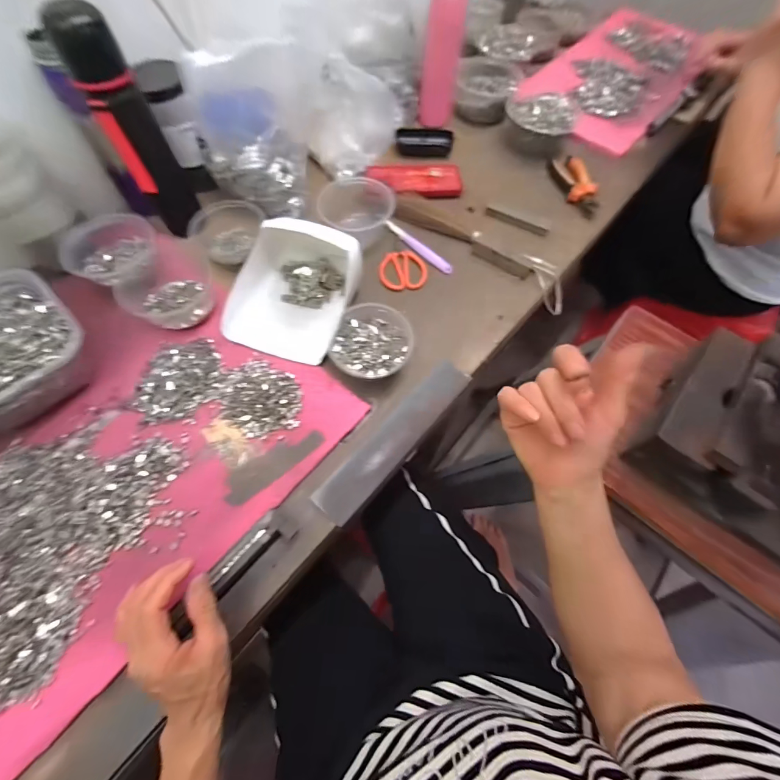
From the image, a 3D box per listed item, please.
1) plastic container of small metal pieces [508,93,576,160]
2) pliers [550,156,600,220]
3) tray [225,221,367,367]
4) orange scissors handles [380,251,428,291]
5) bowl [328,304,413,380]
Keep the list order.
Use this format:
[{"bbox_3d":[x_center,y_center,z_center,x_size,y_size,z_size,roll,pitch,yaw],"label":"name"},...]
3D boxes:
[{"bbox_3d":[0.276,-0.492,0.682,0.119,0.068,0.096,0,65,-3],"label":"plastic container of small metal pieces"},{"bbox_3d":[0.331,-0.364,0.645,0.051,0.017,0.144,-11,66,-8],"label":"pliers"},{"bbox_3d":[-0.129,-0.143,0.493,0.150,0.077,0.179,18,66,6],"label":"tray"},{"bbox_3d":[0.021,-0.187,0.566,0.071,0.004,0.075,-2,65,-4],"label":"orange scissors handles"},{"bbox_3d":[-0.022,-0.058,0.472,0.098,0.057,0.097,1,65,-2],"label":"bowl"}]

